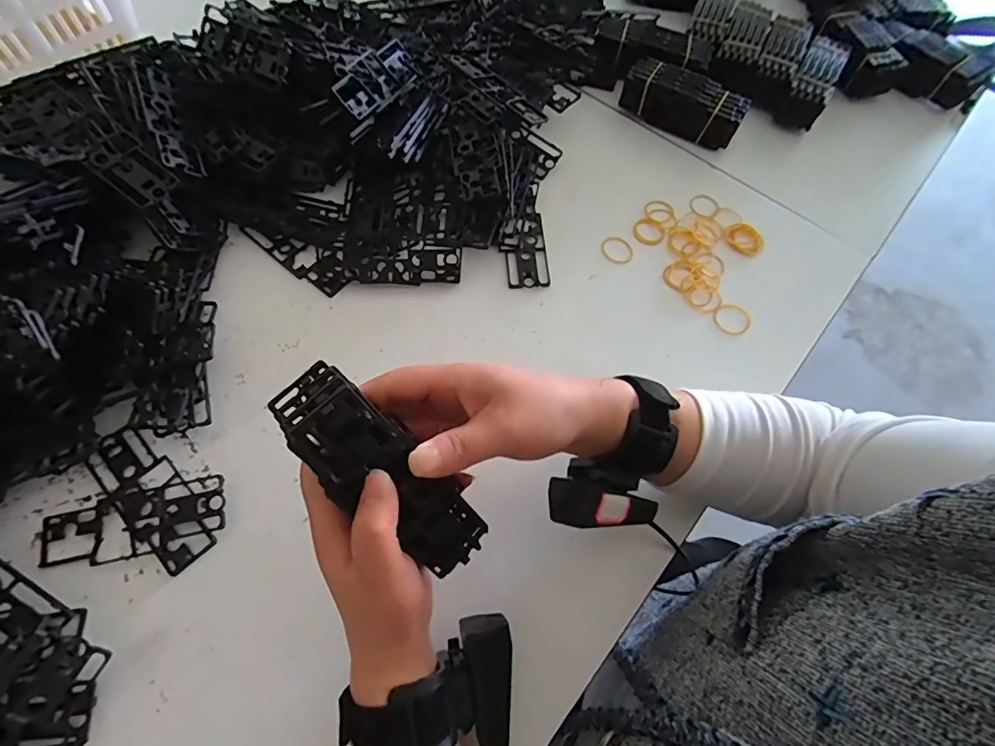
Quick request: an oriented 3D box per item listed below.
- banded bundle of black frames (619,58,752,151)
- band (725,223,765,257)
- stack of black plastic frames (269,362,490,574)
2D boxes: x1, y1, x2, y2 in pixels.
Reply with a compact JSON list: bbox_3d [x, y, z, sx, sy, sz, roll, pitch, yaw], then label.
[{"bbox_3d":[0.199,-0.290,0.530,0.127,0.051,0.050,27,66,11],"label":"banded bundle of black frames"},{"bbox_3d":[0.239,-0.131,0.474,0.037,0.006,0.030,33,67,14],"label":"band"},{"bbox_3d":[-0.052,0.053,0.252,0.045,0.042,0.130,-48,119,-20],"label":"stack of black plastic frames"}]

